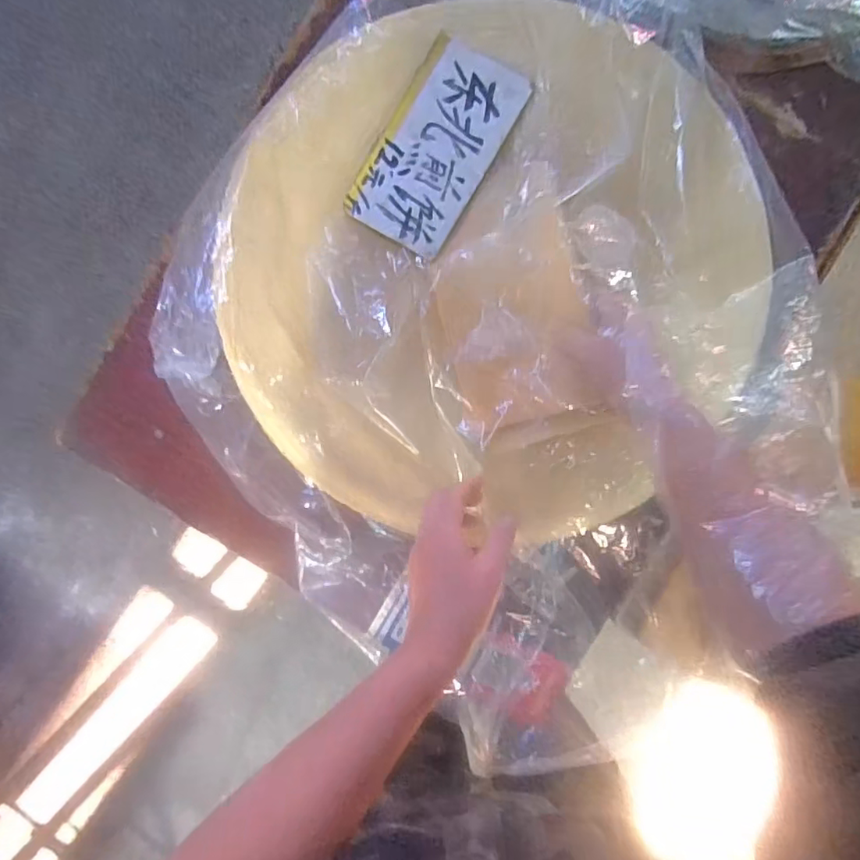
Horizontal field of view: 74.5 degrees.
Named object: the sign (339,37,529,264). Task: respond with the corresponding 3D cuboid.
[{"bbox_3d":[0.007,-0.286,0.575,0.112,0.013,0.204,30,89,-2],"label":"sign"}]

